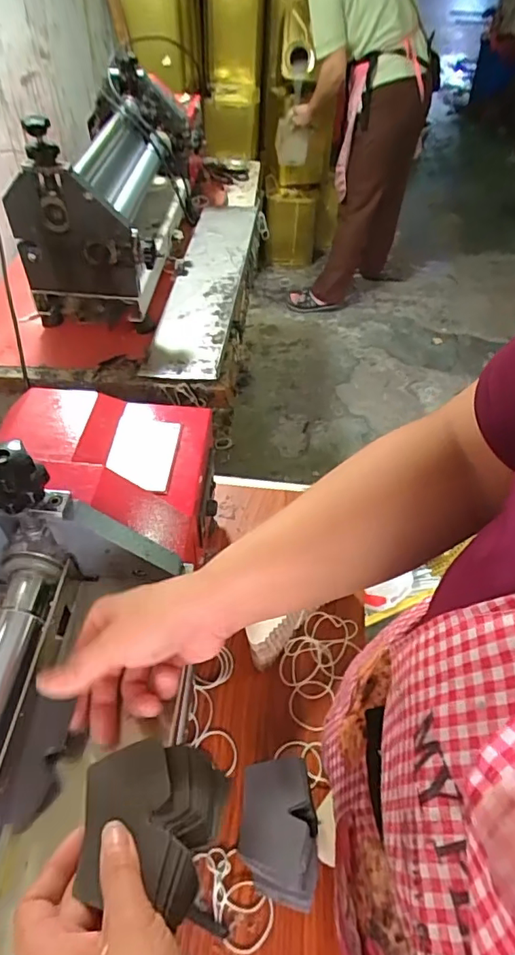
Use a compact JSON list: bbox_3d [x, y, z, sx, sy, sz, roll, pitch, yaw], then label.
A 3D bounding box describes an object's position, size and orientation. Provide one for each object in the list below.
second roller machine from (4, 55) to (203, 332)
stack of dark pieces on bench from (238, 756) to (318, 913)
[{"bbox_3d":[-0.261,-0.614,1.076,0.230,0.271,0.652,4,50,1],"label":"second roller machine"},{"bbox_3d":[0.017,0.318,0.474,0.064,0.072,0.103,0,50,-3],"label":"stack of dark pieces on bench"}]

